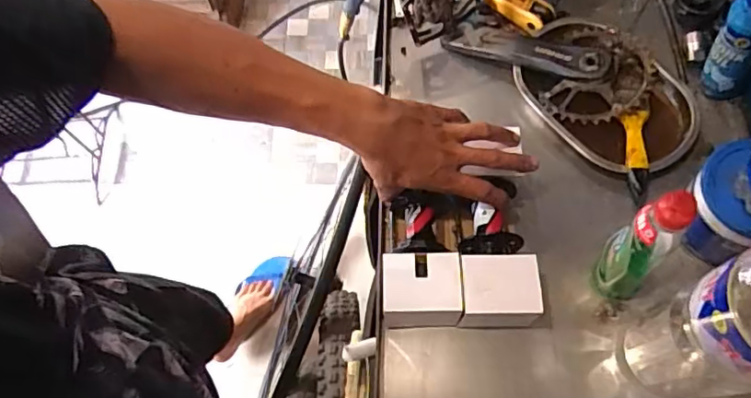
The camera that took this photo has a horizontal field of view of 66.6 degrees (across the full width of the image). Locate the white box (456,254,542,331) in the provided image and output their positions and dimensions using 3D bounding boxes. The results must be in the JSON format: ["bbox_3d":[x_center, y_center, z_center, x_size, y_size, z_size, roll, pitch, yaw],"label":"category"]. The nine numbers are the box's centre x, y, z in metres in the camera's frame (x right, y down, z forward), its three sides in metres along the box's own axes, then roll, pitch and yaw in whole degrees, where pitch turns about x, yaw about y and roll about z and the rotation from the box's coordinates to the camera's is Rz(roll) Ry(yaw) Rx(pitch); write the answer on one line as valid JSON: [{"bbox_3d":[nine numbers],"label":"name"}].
[{"bbox_3d":[0.122,0.094,0.566,0.076,0.086,0.055,1,66,3],"label":"white box"}]

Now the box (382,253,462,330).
[{"bbox_3d":[0.045,0.092,0.570,0.074,0.078,0.057,0,66,3],"label":"box"}]

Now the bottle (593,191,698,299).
[{"bbox_3d":[0.251,0.047,0.540,0.055,0.161,0.056,-40,70,-14],"label":"bottle"}]

